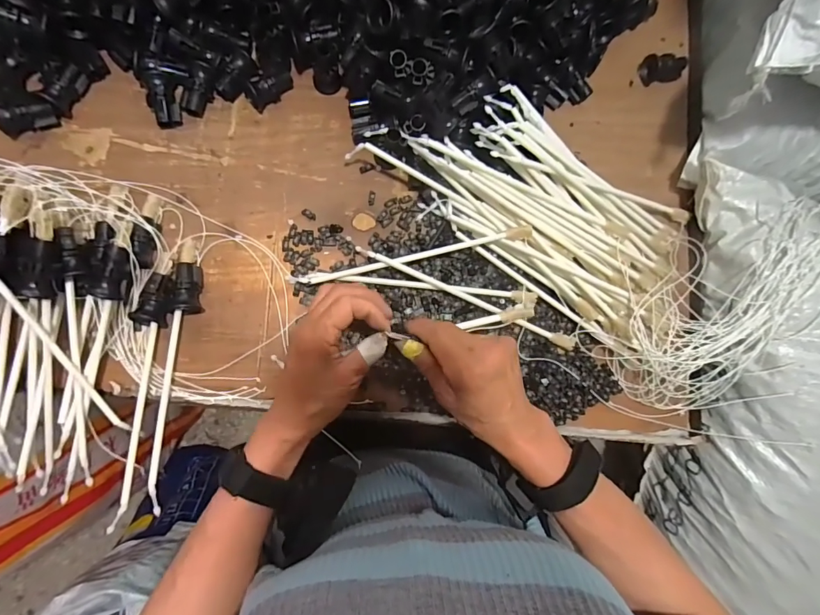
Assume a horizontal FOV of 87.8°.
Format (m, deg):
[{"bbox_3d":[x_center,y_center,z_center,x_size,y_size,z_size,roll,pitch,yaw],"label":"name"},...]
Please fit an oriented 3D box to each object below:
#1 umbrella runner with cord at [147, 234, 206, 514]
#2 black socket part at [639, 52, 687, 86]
[{"bbox_3d":[-0.211,0.055,0.391,0.024,0.031,0.240,1,84,-7],"label":"umbrella runner with cord"},{"bbox_3d":[0.298,-0.282,0.492,0.051,0.025,0.029,-15,86,-8],"label":"black socket part"}]

